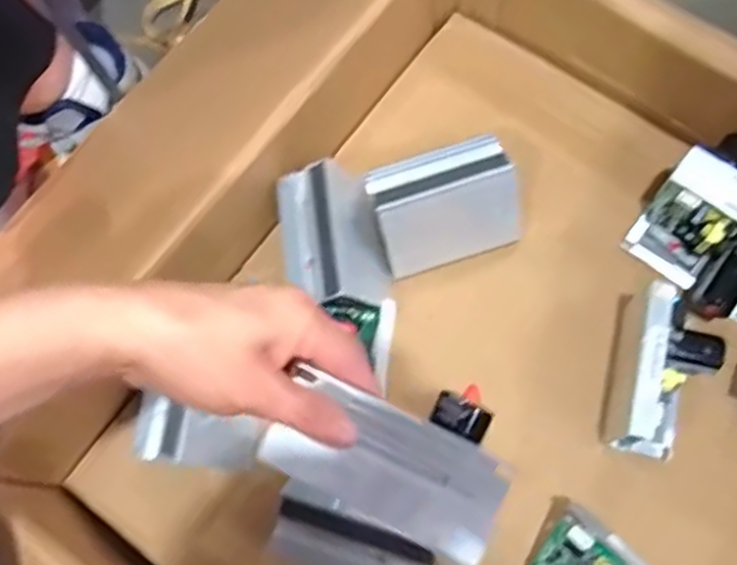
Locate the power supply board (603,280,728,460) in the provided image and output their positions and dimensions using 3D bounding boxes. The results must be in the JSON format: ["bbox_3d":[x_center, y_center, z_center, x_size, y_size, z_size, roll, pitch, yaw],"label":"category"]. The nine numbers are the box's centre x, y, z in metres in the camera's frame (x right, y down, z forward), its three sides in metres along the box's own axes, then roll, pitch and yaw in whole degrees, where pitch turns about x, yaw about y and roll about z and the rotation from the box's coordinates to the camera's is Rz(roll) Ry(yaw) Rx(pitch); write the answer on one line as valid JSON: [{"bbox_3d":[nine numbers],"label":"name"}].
[{"bbox_3d":[0.221,0.069,0.538,0.066,0.077,0.114,14,75,7],"label":"power supply board"}]

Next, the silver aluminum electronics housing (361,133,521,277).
[{"bbox_3d":[0.061,-0.062,0.583,0.111,0.053,0.079,-18,76,-5],"label":"silver aluminum electronics housing"}]

